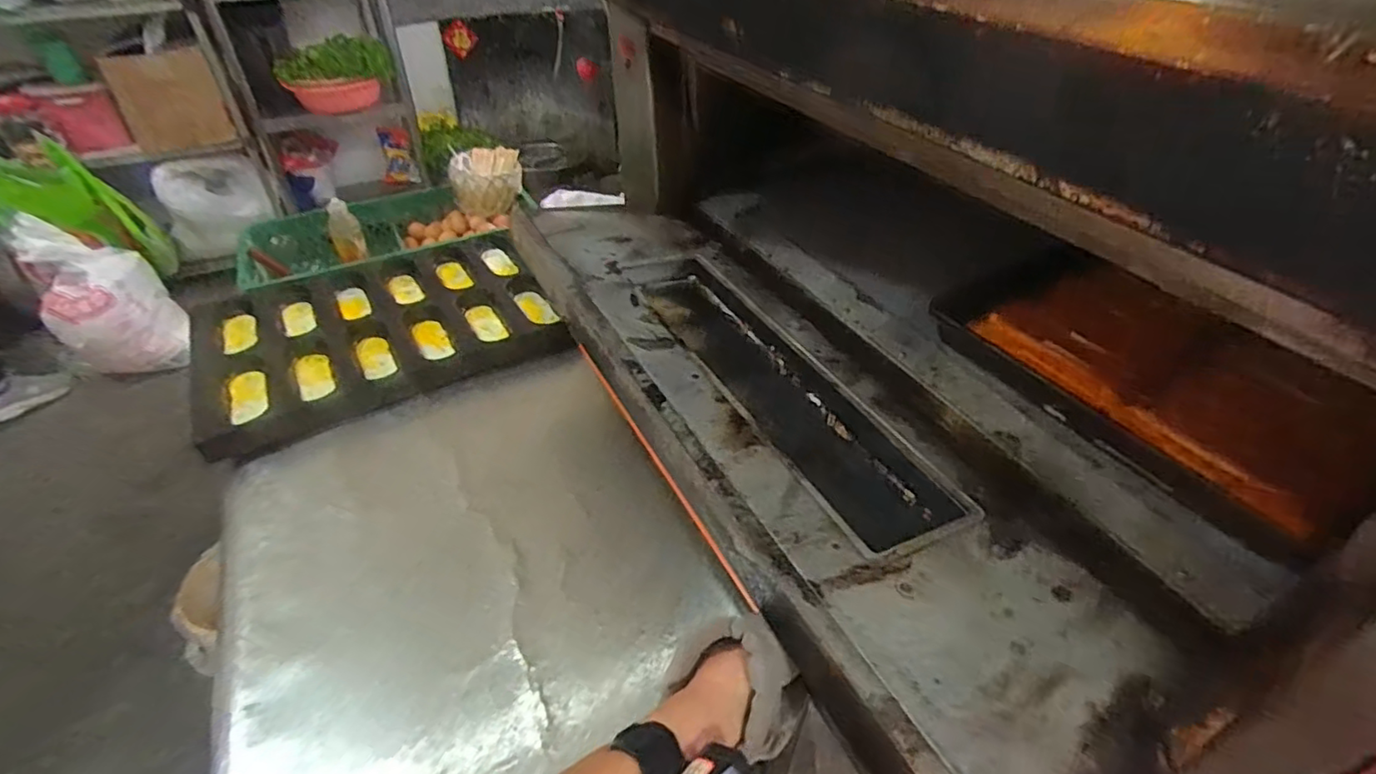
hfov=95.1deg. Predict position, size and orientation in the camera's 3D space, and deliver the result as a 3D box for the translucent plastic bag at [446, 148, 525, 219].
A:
[{"bbox_3d":[-0.520,-0.535,1.635,0.177,0.109,0.177,-13,42,-14],"label":"translucent plastic bag"}]

